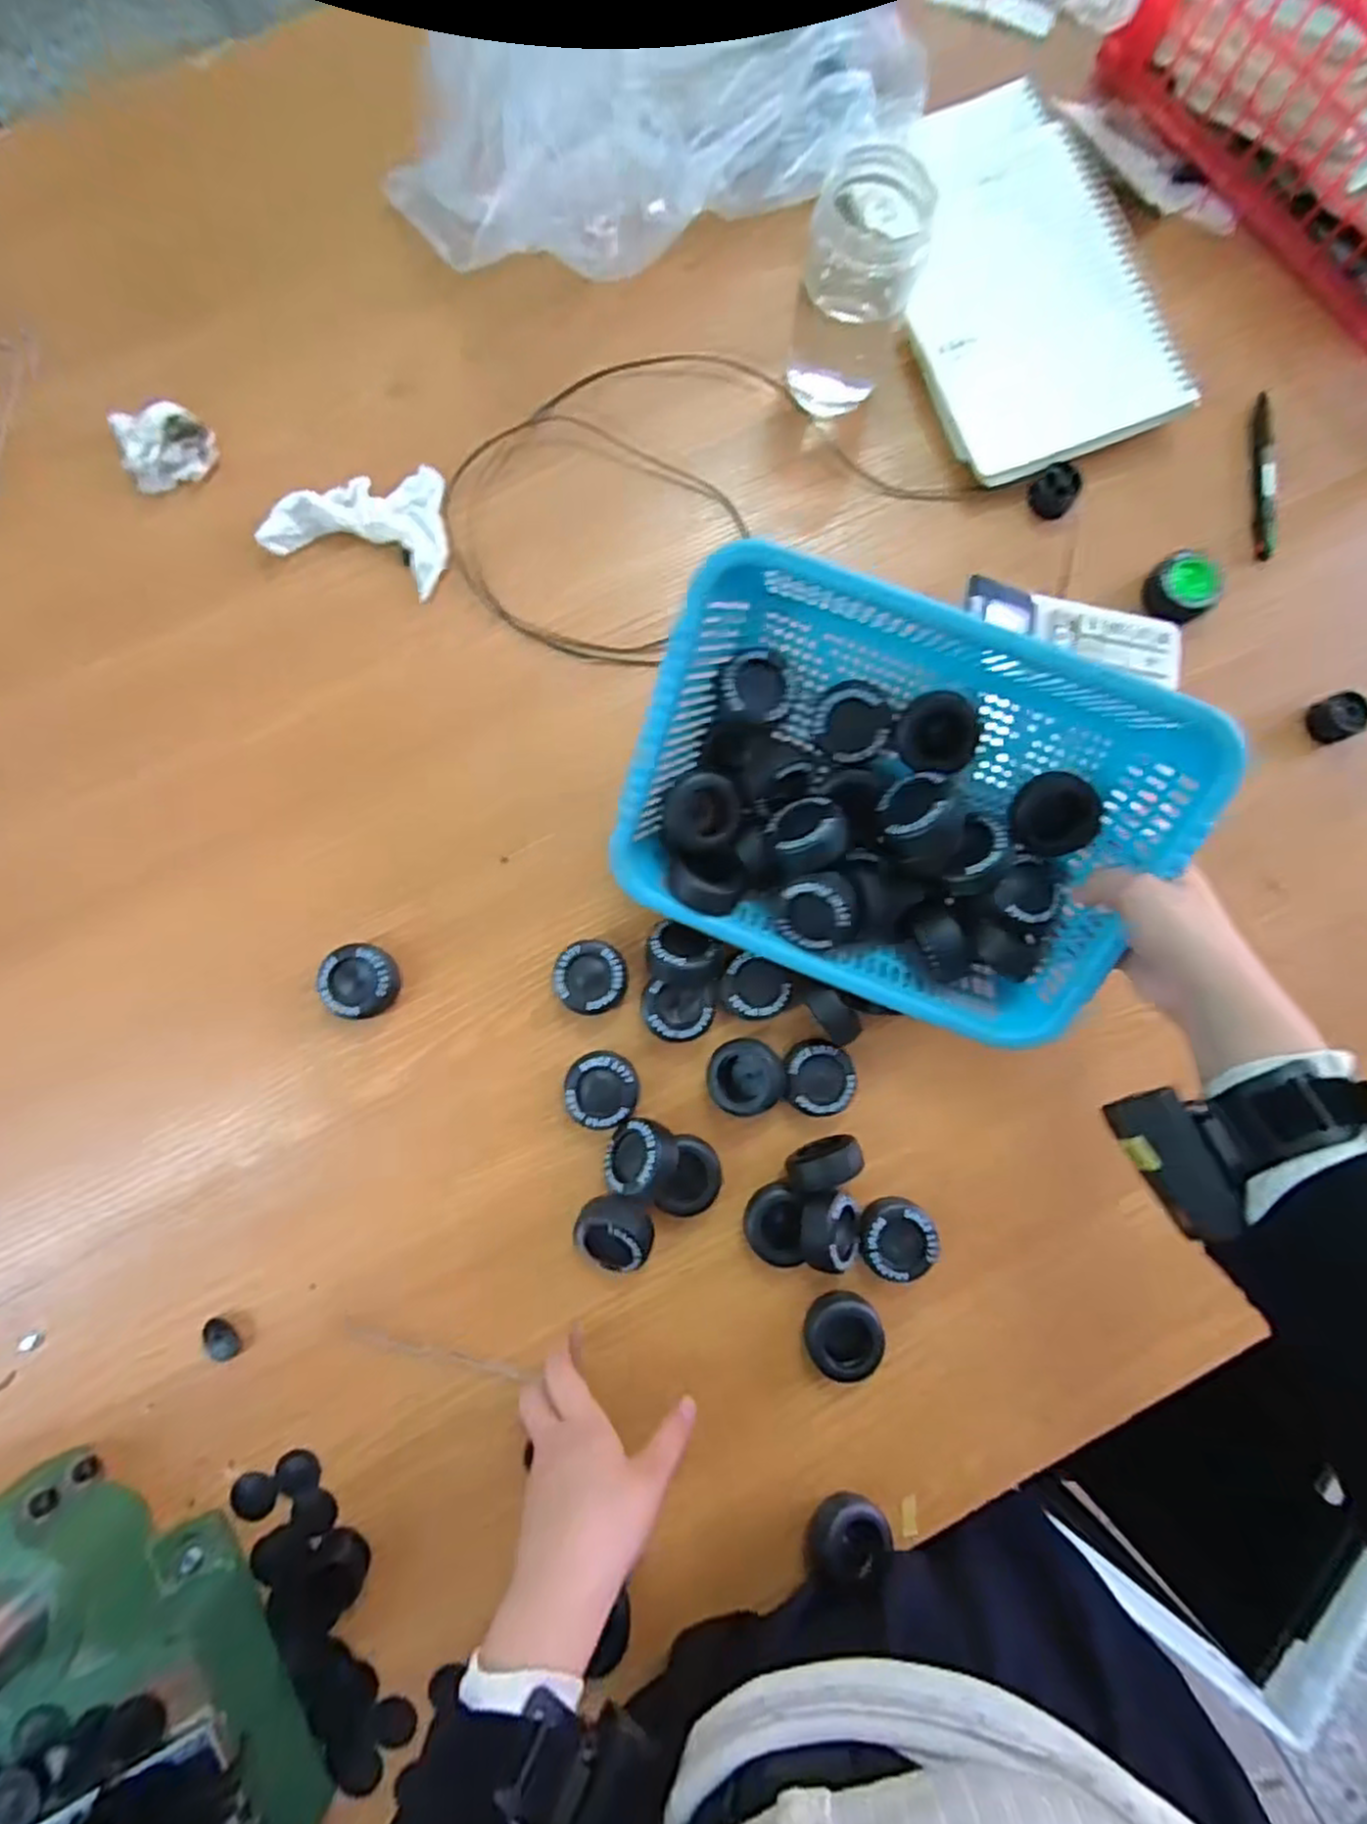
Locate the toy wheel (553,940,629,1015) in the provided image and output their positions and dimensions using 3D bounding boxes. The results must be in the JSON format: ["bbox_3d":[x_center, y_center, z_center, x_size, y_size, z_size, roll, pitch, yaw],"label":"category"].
[{"bbox_3d":[-0.064,0.046,0.526,0.048,0.028,0.049,0,82,-2],"label":"toy wheel"}]

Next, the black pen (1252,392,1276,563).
[{"bbox_3d":[0.467,-0.349,0.602,0.016,0.010,0.138,6,82,-1],"label":"black pen"}]

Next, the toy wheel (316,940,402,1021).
[{"bbox_3d":[-0.221,0.047,0.513,0.047,0.019,0.049,0,82,-2],"label":"toy wheel"}]

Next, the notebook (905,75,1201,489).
[{"bbox_3d":[0.266,-0.500,0.590,0.189,0.017,0.304,-18,85,-3],"label":"notebook"}]

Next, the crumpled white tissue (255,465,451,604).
[{"bbox_3d":[-0.236,-0.301,0.572,0.128,0.031,0.104,17,82,0],"label":"crumpled white tissue"}]

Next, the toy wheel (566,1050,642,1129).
[{"bbox_3d":[-0.055,0.121,0.515,0.047,0.029,0.049,0,82,-2],"label":"toy wheel"}]

